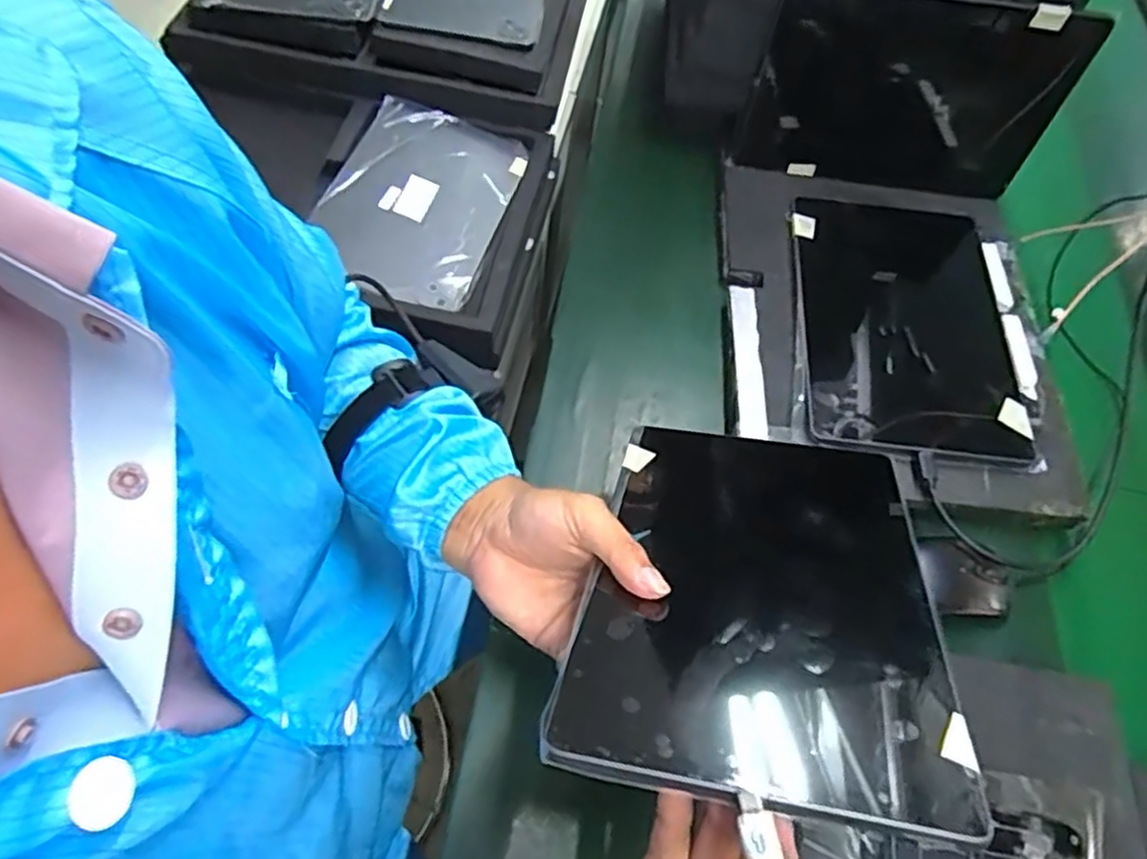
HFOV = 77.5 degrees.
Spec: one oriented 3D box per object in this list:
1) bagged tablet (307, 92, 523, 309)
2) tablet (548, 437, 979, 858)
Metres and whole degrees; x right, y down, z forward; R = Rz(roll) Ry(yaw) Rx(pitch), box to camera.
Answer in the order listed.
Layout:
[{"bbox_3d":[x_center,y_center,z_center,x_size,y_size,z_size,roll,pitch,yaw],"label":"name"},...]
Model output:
[{"bbox_3d":[-0.157,-0.236,0.734,0.166,0.017,0.239,19,61,-7],"label":"bagged tablet"},{"bbox_3d":[0.095,0.073,0.371,0.164,0.011,0.243,6,32,12],"label":"tablet"}]

